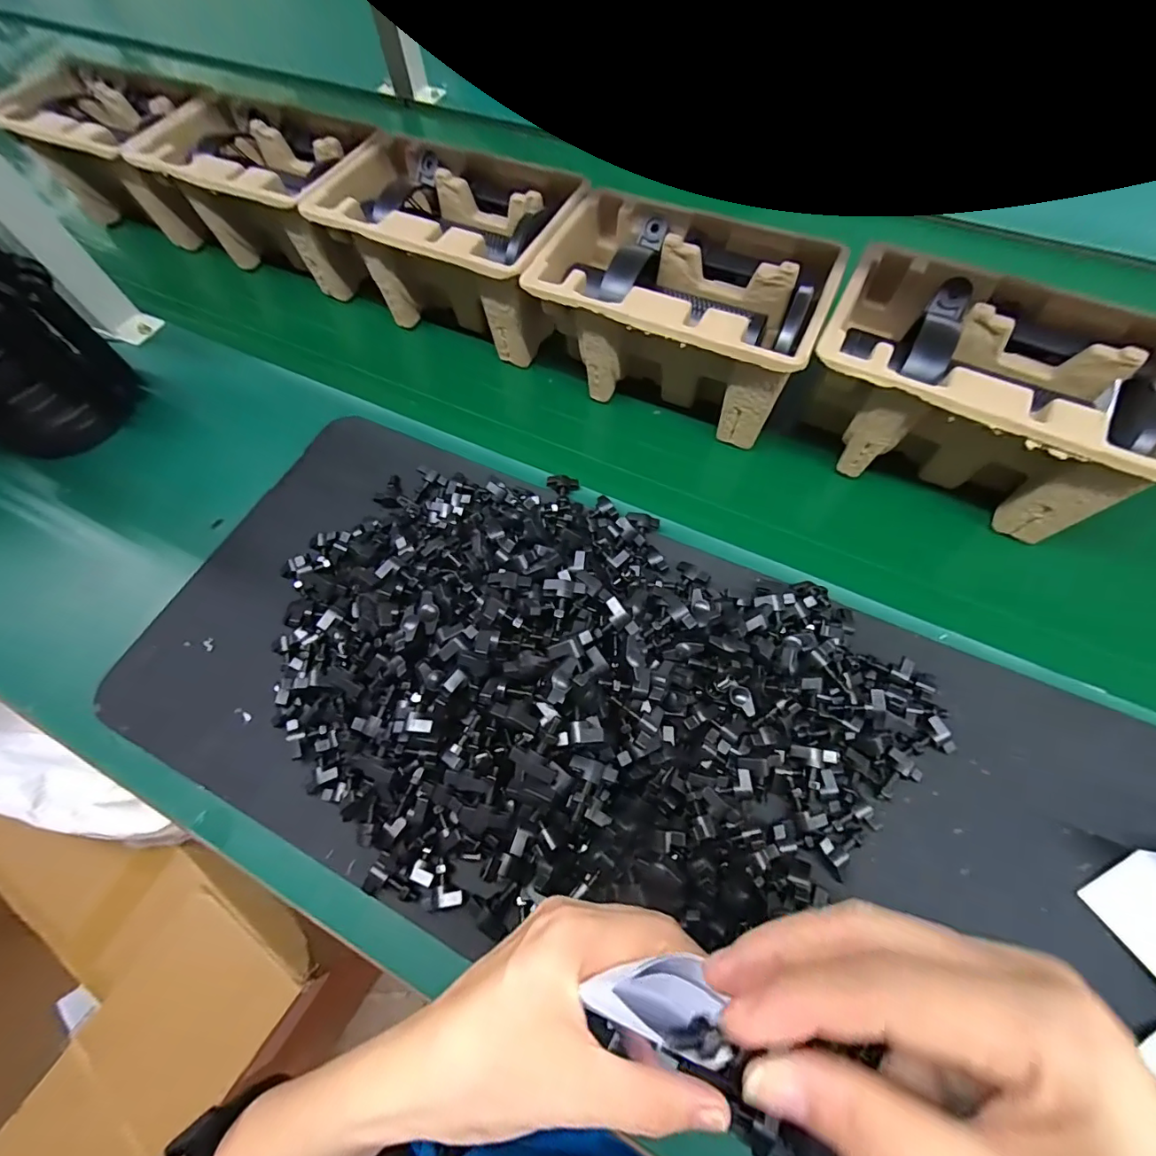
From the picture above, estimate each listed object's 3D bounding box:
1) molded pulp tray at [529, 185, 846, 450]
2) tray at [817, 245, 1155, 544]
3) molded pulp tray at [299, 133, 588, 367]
[{"bbox_3d":[0.084,-0.216,0.430,0.223,0.109,0.131,21,65,15],"label":"molded pulp tray"},{"bbox_3d":[0.292,-0.135,0.379,0.217,0.105,0.144,24,65,16],"label":"tray"},{"bbox_3d":[-0.112,-0.312,0.484,0.229,0.109,0.145,23,65,16],"label":"molded pulp tray"}]

